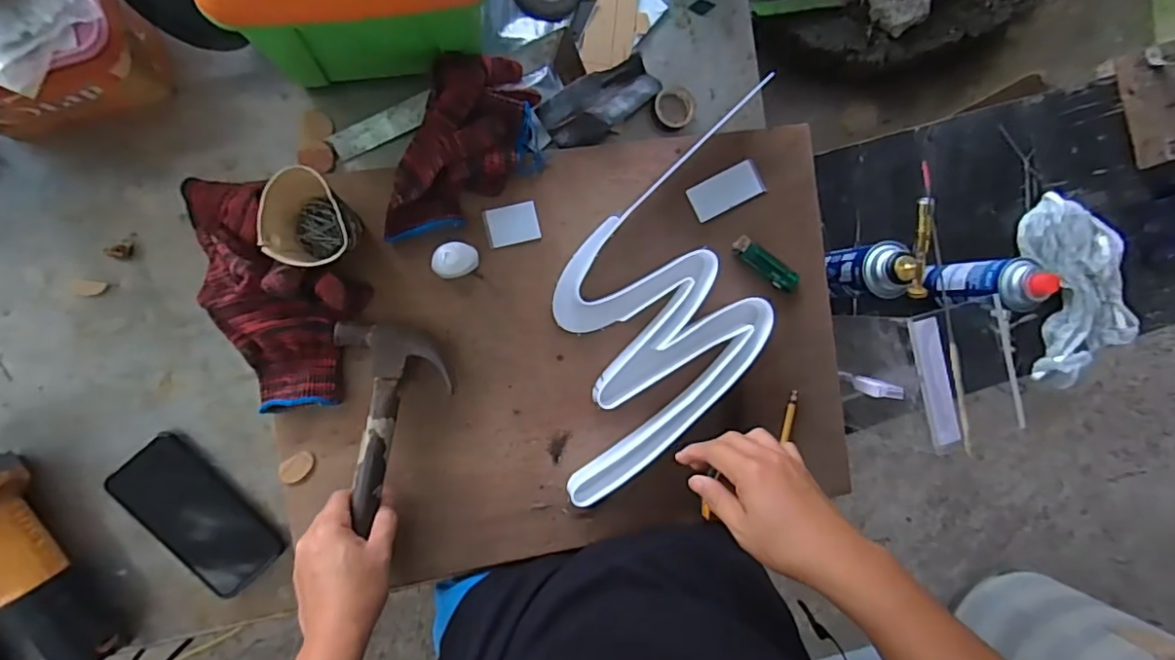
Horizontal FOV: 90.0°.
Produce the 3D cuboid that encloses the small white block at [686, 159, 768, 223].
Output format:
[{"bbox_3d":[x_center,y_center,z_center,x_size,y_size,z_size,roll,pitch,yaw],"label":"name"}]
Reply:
[{"bbox_3d":[0.151,-0.151,0.637,0.081,0.006,0.041,-27,93,-6],"label":"small white block"}]

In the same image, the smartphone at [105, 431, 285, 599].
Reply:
[{"bbox_3d":[-0.392,0.188,0.591,0.077,0.012,0.166,-43,102,-13],"label":"smartphone"}]

